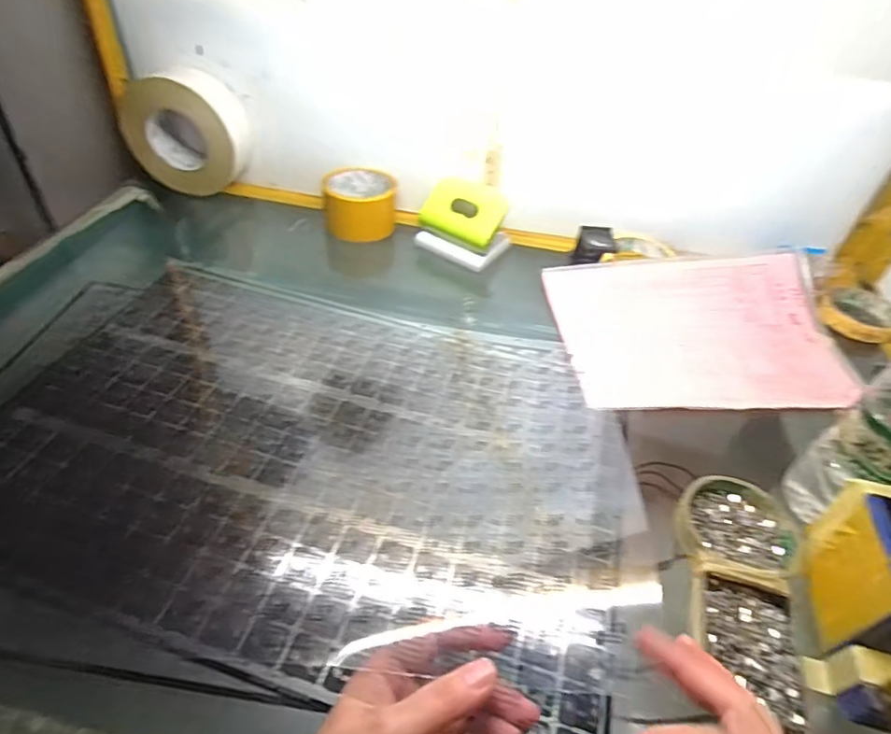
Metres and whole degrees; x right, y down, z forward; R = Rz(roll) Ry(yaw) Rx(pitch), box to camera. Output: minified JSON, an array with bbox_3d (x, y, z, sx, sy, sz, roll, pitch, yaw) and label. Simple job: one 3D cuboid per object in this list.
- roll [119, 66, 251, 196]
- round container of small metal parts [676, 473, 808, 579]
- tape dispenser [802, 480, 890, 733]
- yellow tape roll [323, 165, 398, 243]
[{"bbox_3d":[-0.325,-0.295,0.678,0.144,0.128,0.061,9,43,3],"label":"roll"},{"bbox_3d":[0.219,0.120,0.401,0.089,0.020,0.077,13,43,7],"label":"round container of small metal parts"},{"bbox_3d":[0.277,0.148,0.333,0.055,0.072,0.131,17,44,11],"label":"tape dispenser"},{"bbox_3d":[-0.110,-0.210,0.691,0.088,0.064,0.088,3,43,-3],"label":"yellow tape roll"}]

